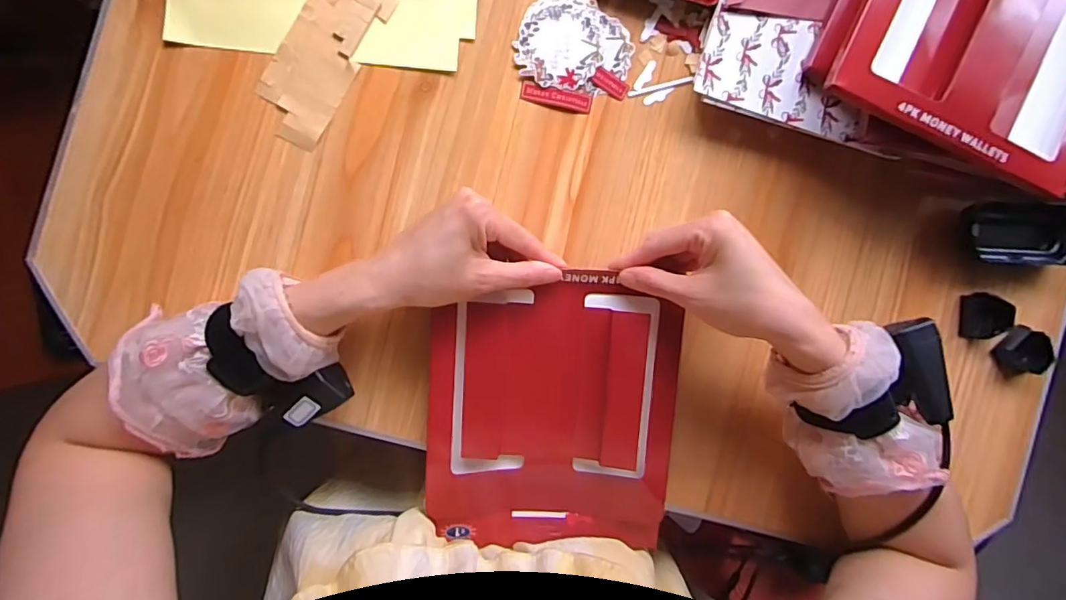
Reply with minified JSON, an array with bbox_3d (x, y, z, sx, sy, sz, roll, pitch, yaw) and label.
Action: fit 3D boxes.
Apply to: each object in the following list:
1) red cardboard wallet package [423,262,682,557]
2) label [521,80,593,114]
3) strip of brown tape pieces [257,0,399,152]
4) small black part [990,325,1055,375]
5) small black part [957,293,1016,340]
[{"bbox_3d":[0.016,0.092,0.413,0.192,0.037,0.228,4,102,-3],"label":"red cardboard wallet package"},{"bbox_3d":[0.019,-0.166,0.423,0.059,0.004,0.016,11,91,-5],"label":"label"},{"bbox_3d":[-0.163,-0.201,0.402,0.061,0.017,0.159,25,89,-5],"label":"strip of brown tape pieces"},{"bbox_3d":[0.434,0.047,0.452,0.039,0.014,0.036,32,89,-5],"label":"small black part"},{"bbox_3d":[0.395,0.015,0.448,0.037,0.018,0.040,4,91,-5],"label":"small black part"}]

